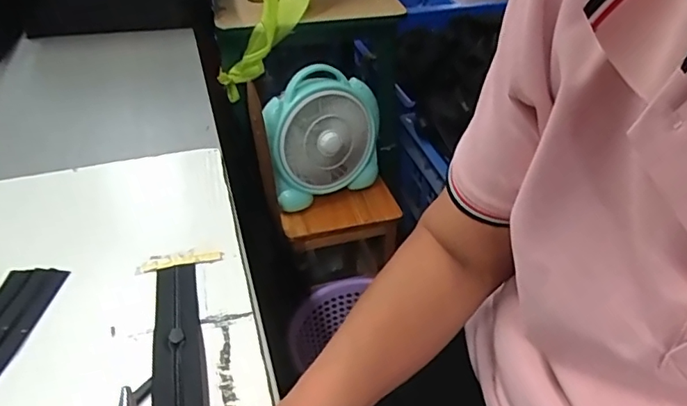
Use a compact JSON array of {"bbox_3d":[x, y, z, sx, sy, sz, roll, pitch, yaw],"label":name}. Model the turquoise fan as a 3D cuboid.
[{"bbox_3d":[-0.034,-0.122,0.971,0.223,0.216,0.070,-18,41,-22],"label":"turquoise fan"}]

